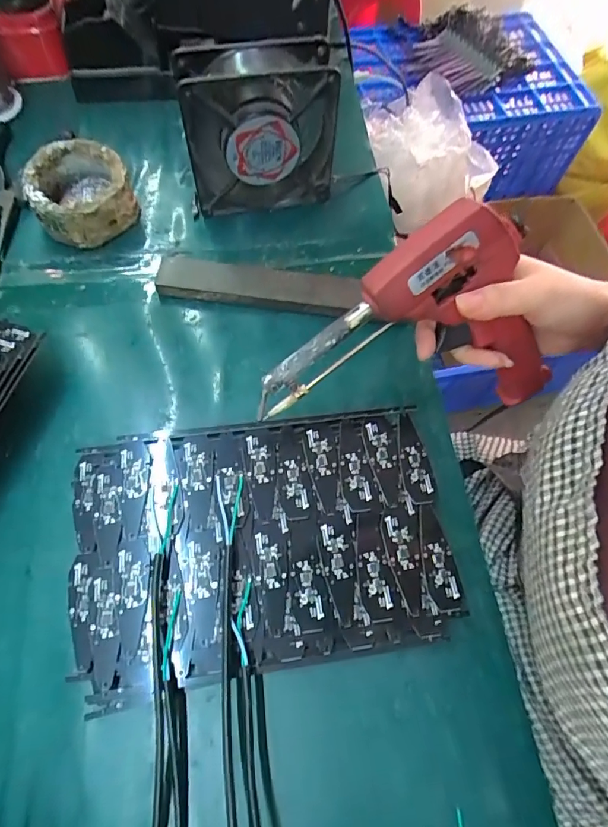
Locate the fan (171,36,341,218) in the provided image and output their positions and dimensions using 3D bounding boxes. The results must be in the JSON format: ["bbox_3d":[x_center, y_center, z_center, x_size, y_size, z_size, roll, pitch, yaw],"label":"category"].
[{"bbox_3d":[-0.038,-0.234,0.399,0.124,0.122,0.049,-12,67,-9],"label":"fan"}]

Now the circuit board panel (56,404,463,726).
[{"bbox_3d":[-0.027,0.081,0.314,0.241,0.012,0.159,-6,66,-6],"label":"circuit board panel"}]

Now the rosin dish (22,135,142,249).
[{"bbox_3d":[-0.193,-0.189,0.409,0.079,0.047,0.076,1,65,-3],"label":"rosin dish"}]

